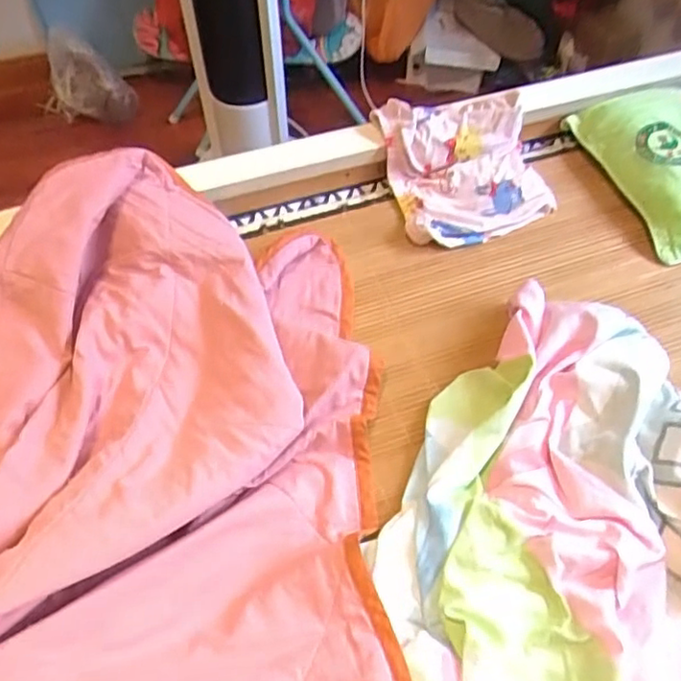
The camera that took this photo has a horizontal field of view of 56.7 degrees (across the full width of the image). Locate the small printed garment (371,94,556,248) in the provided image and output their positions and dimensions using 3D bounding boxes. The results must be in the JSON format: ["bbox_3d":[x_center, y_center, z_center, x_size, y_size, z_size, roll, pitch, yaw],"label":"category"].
[{"bbox_3d":[0.174,-0.232,0.857,0.223,0.099,0.186,-11,56,-6],"label":"small printed garment"}]

